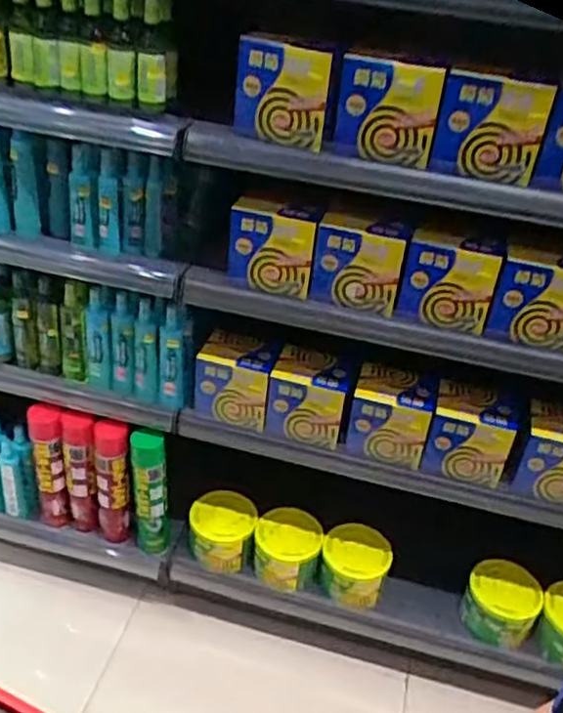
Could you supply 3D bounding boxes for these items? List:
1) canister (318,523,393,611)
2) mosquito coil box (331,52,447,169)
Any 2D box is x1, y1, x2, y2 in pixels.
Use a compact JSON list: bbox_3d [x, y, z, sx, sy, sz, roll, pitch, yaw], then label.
[{"bbox_3d":[0.144,0.412,1.414,0.130,0.114,0.105,11,34,7],"label":"canister"},{"bbox_3d":[0.139,-0.319,0.936,0.129,0.129,0.029,6,33,0],"label":"mosquito coil box"}]

